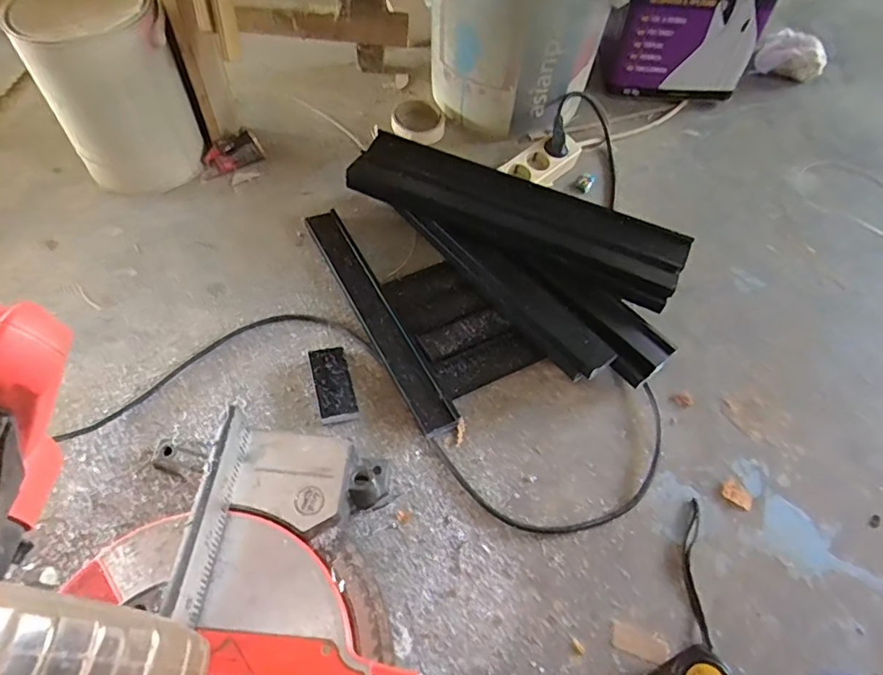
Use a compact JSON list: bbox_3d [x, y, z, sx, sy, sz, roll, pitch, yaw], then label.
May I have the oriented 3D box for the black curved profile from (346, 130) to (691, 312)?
[{"bbox_3d":[0.095,-0.168,0.767,0.462,0.039,0.110,22,58,9],"label":"black curved profile"}]

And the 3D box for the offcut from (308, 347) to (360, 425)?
[{"bbox_3d":[-0.131,0.056,0.681,0.042,0.017,0.098,-13,59,-12],"label":"offcut"}]

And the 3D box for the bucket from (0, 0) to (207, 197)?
[{"bbox_3d":[-0.451,-0.339,0.791,0.167,0.242,0.157,2,57,-3],"label":"bucket"}]

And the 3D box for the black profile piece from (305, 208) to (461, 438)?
[{"bbox_3d":[-0.085,-0.033,0.735,0.048,0.024,0.366,-23,61,-18],"label":"black profile piece"}]

